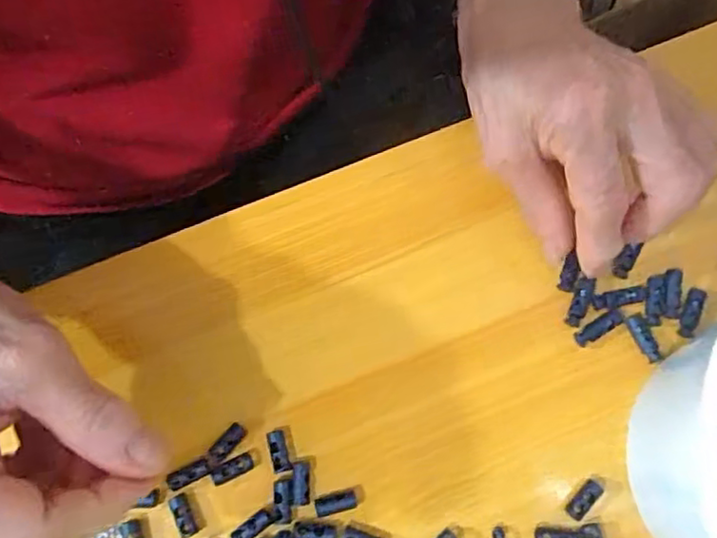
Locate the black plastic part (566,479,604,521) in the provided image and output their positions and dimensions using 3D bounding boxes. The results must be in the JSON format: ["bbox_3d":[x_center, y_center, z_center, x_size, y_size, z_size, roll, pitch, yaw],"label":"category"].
[{"bbox_3d":[0.099,0.101,0.275,0.008,0.005,0.019,41,80,11],"label":"black plastic part"}]

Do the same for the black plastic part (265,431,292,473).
[{"bbox_3d":[-0.036,0.082,0.282,0.008,0.005,0.018,-15,75,-3],"label":"black plastic part"}]

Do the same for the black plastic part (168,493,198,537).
[{"bbox_3d":[-0.076,0.108,0.275,0.009,0.004,0.018,-23,76,-5],"label":"black plastic part"}]

